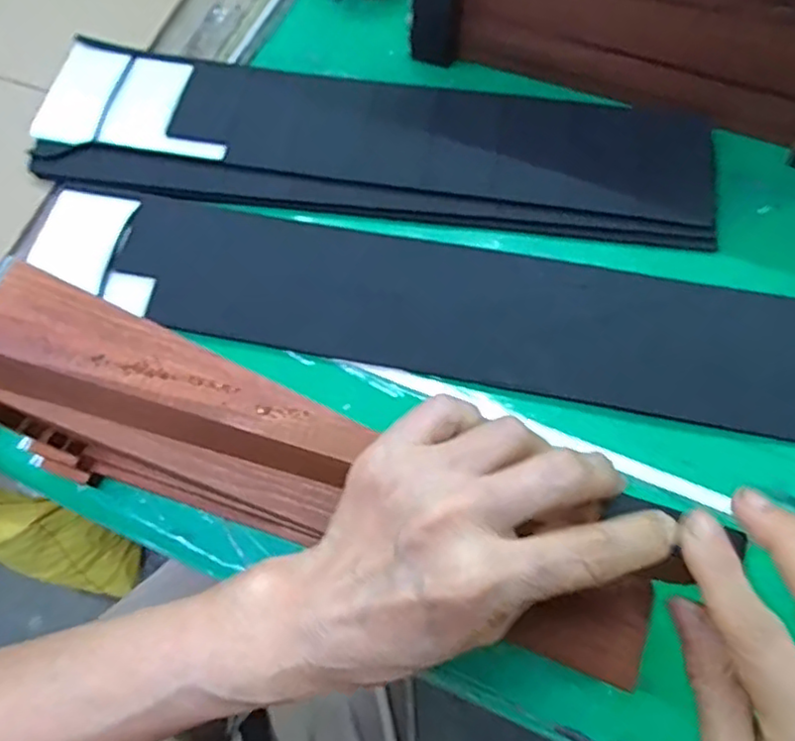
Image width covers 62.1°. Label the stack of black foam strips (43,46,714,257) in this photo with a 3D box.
[{"bbox_3d":[-0.024,-0.170,0.486,0.490,0.034,0.127,8,68,5],"label":"stack of black foam strips"}]

